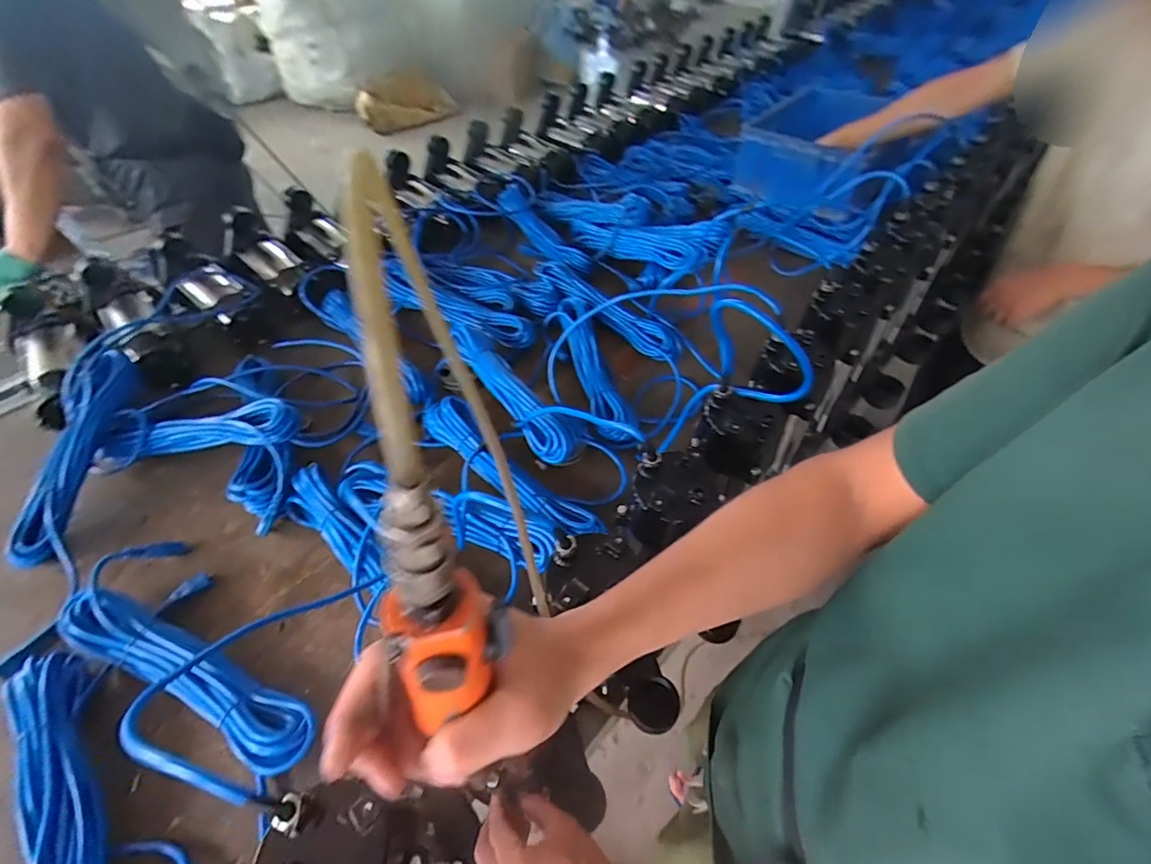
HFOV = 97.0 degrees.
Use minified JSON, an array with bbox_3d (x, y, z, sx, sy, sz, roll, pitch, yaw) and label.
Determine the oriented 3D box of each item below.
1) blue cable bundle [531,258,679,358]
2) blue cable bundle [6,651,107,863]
[{"bbox_3d":[0.051,-0.248,0.992,0.076,0.031,0.367,-37,58,-26],"label":"blue cable bundle"},{"bbox_3d":[-0.514,0.376,0.512,0.053,0.060,0.340,-30,56,-22],"label":"blue cable bundle"}]

